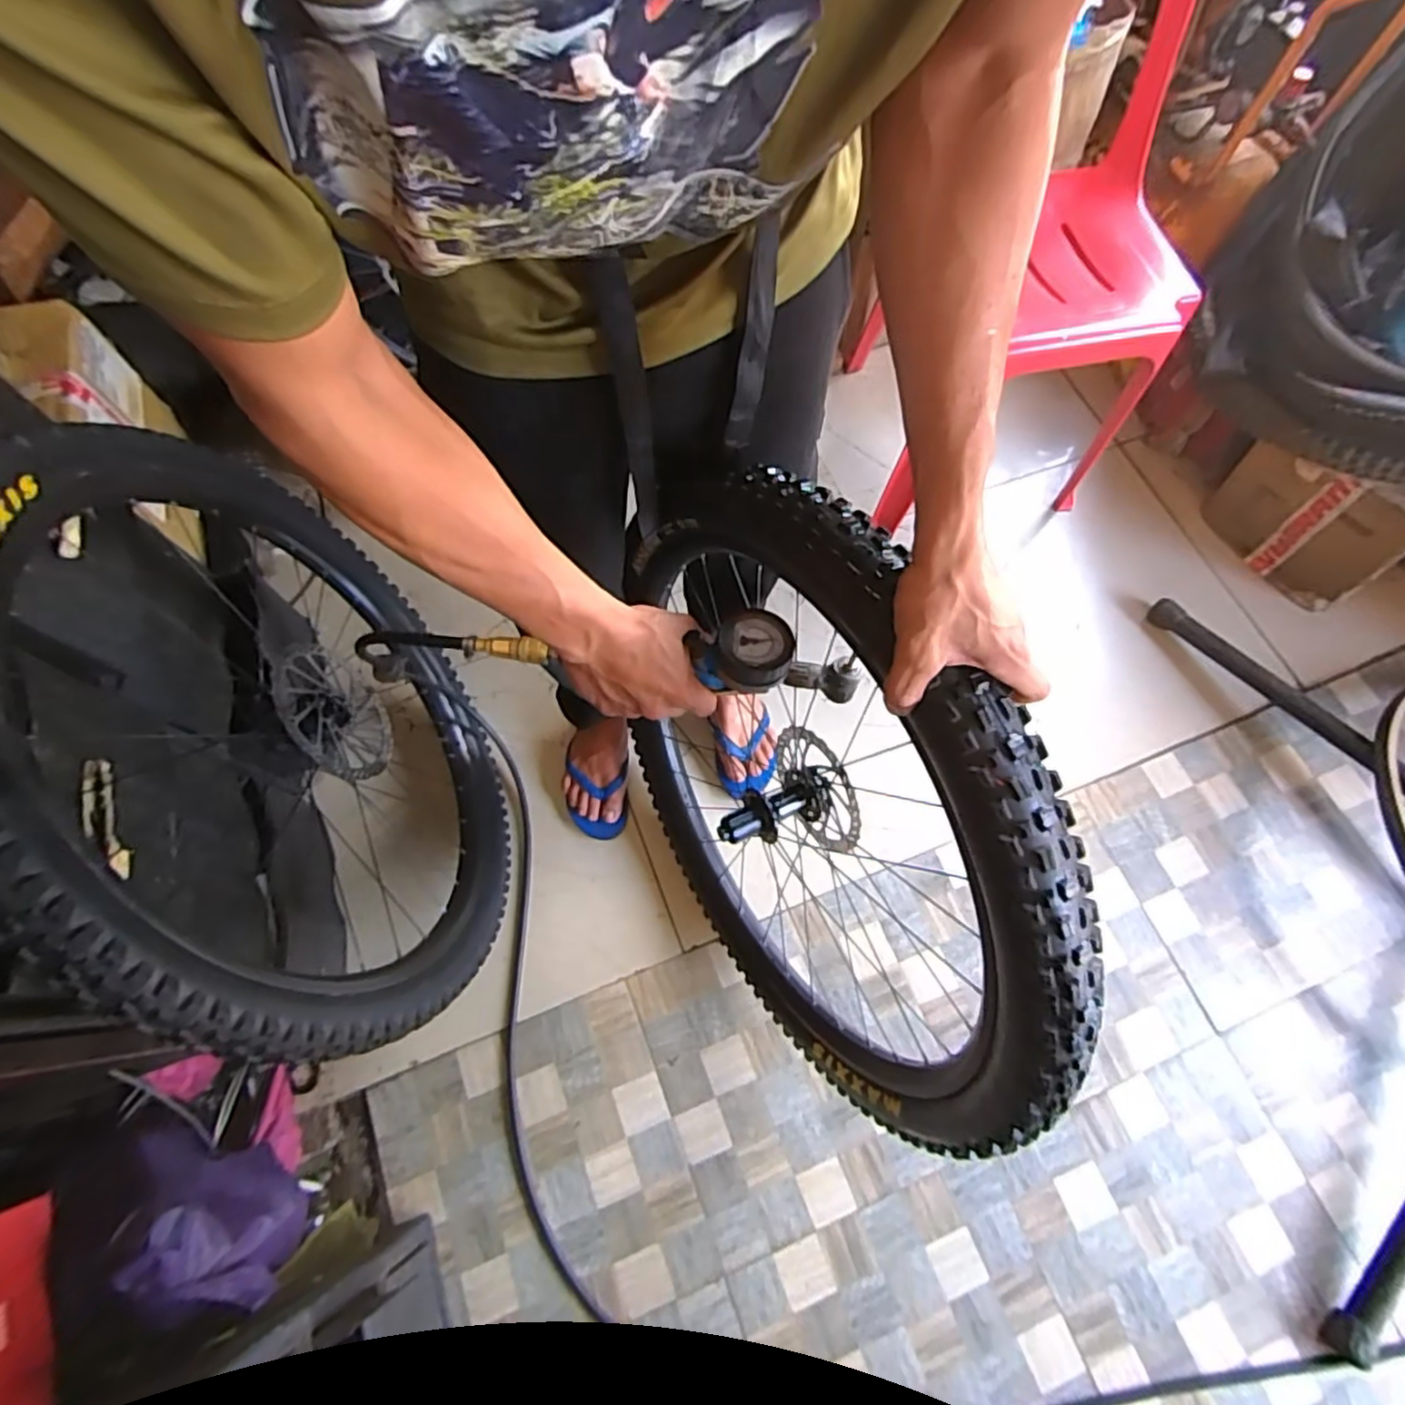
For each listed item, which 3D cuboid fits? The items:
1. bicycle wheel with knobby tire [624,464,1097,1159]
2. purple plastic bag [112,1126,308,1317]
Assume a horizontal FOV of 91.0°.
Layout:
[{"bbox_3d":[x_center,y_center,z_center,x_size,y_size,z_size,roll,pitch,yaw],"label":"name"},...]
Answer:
[{"bbox_3d":[0.075,0.130,0.754,0.099,0.702,0.652,-21,78,-20],"label":"bicycle wheel with knobby tire"},{"bbox_3d":[-0.538,0.554,0.755,0.072,0.196,0.224,-40,74,-14],"label":"purple plastic bag"}]

